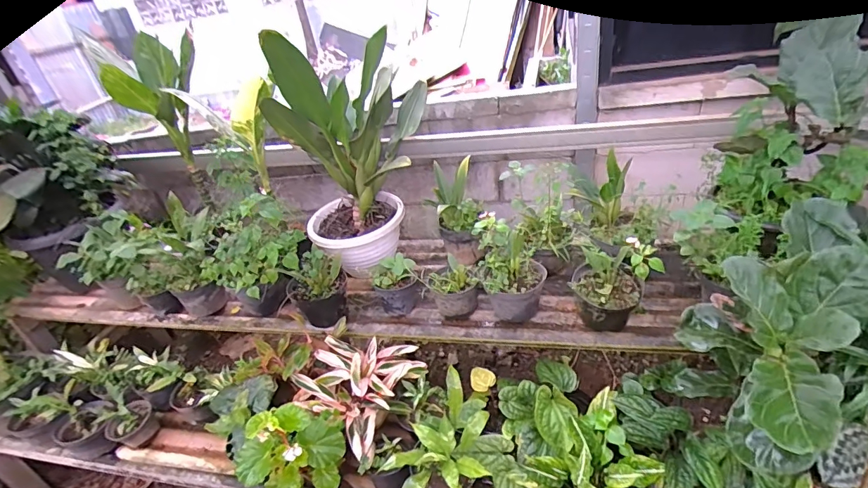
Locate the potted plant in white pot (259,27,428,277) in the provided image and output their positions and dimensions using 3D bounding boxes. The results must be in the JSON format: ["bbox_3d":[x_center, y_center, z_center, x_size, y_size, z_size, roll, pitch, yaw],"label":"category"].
[{"bbox_3d":[-0.241,-0.295,1.406,0.402,0.637,0.508,-6,32,9],"label":"potted plant in white pot"}]

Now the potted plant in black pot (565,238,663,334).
[{"bbox_3d":[0.472,0.104,1.154,0.209,0.226,0.183,7,36,27],"label":"potted plant in black pot"}]

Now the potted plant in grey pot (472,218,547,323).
[{"bbox_3d":[0.218,0.075,1.235,0.180,0.268,0.155,-10,31,1],"label":"potted plant in grey pot"}]

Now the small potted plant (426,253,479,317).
[{"bbox_3d":[0.062,0.141,1.311,0.149,0.144,0.155,-8,32,4],"label":"small potted plant"}]

